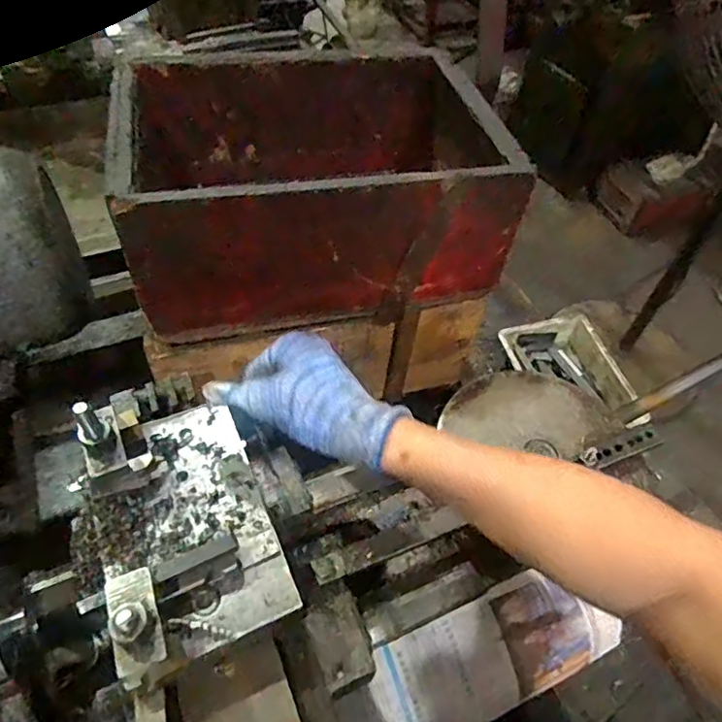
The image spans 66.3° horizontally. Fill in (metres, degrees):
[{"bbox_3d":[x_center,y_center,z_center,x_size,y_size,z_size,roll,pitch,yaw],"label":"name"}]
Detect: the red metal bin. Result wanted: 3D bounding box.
[{"bbox_3d":[-0.051,-0.188,0.565,0.334,0.151,0.261,-9,52,-11],"label":"red metal bin"}]

